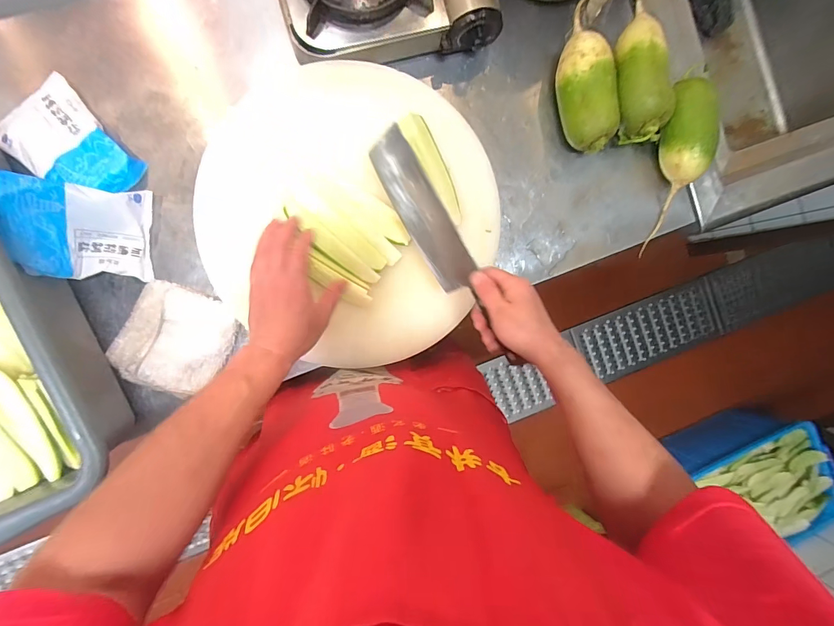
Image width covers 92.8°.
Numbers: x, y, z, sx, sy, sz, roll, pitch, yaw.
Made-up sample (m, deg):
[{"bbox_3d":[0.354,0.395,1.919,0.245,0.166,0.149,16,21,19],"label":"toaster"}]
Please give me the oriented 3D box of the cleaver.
[{"bbox_3d":[0.023,-0.105,0.500,0.022,0.079,0.263,-36,102,-32],"label":"cleaver"}]

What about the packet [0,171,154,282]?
[{"bbox_3d":[-0.434,-0.105,0.510,0.157,0.023,0.117,-2,100,-46],"label":"packet"}]

